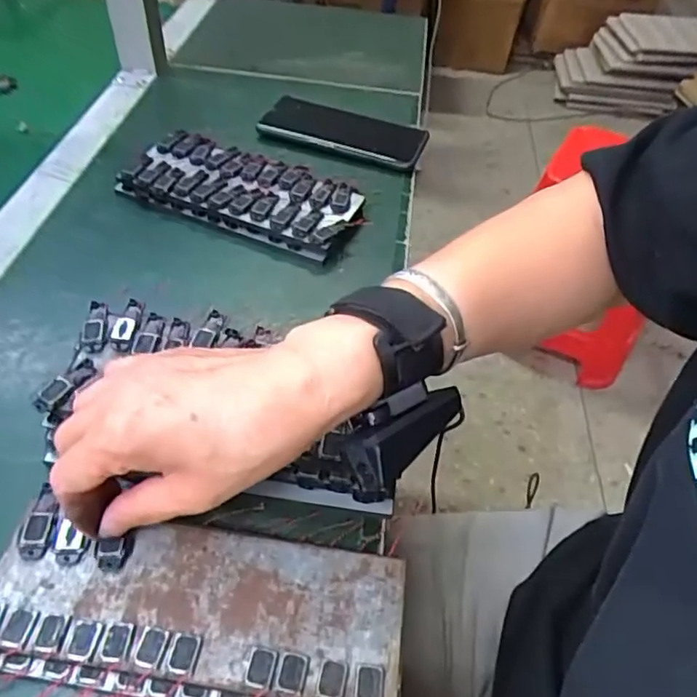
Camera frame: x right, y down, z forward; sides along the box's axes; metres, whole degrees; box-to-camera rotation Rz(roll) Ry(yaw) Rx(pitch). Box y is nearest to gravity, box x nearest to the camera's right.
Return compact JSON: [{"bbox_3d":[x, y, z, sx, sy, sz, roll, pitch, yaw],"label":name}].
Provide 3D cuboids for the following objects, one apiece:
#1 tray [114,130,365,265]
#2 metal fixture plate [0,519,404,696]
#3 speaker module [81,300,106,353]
[{"bbox_3d":[-0.091,-0.135,0.506,0.198,0.023,0.086,22,52,12],"label":"tray"},{"bbox_3d":[-0.075,0.128,0.280,0.197,0.010,0.082,5,50,-1],"label":"metal fixture plate"},{"bbox_3d":[-0.158,-0.014,0.362,0.014,0.006,0.037,-5,51,-9],"label":"speaker module"}]

